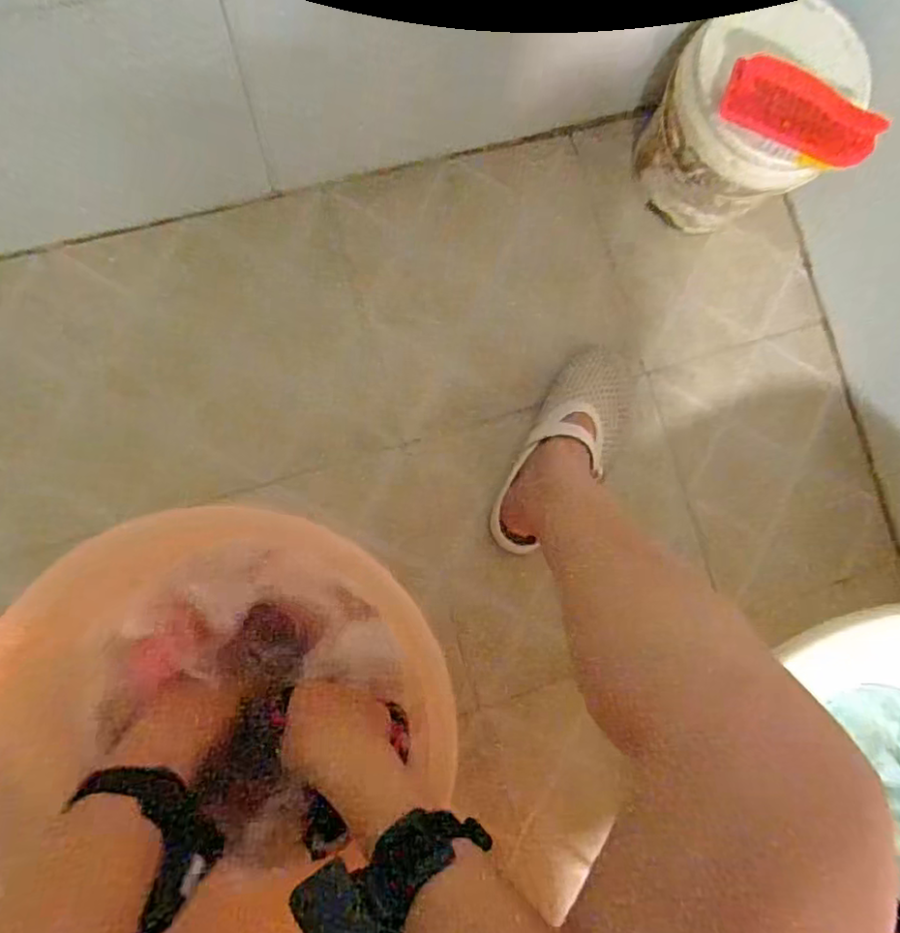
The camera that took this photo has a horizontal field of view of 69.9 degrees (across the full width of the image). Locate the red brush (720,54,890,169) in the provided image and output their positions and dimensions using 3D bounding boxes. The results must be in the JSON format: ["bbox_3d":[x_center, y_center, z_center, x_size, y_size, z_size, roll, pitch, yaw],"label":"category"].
[{"bbox_3d":[0.310,-0.310,0.570,0.137,0.047,0.032,23,87,-7],"label":"red brush"}]

